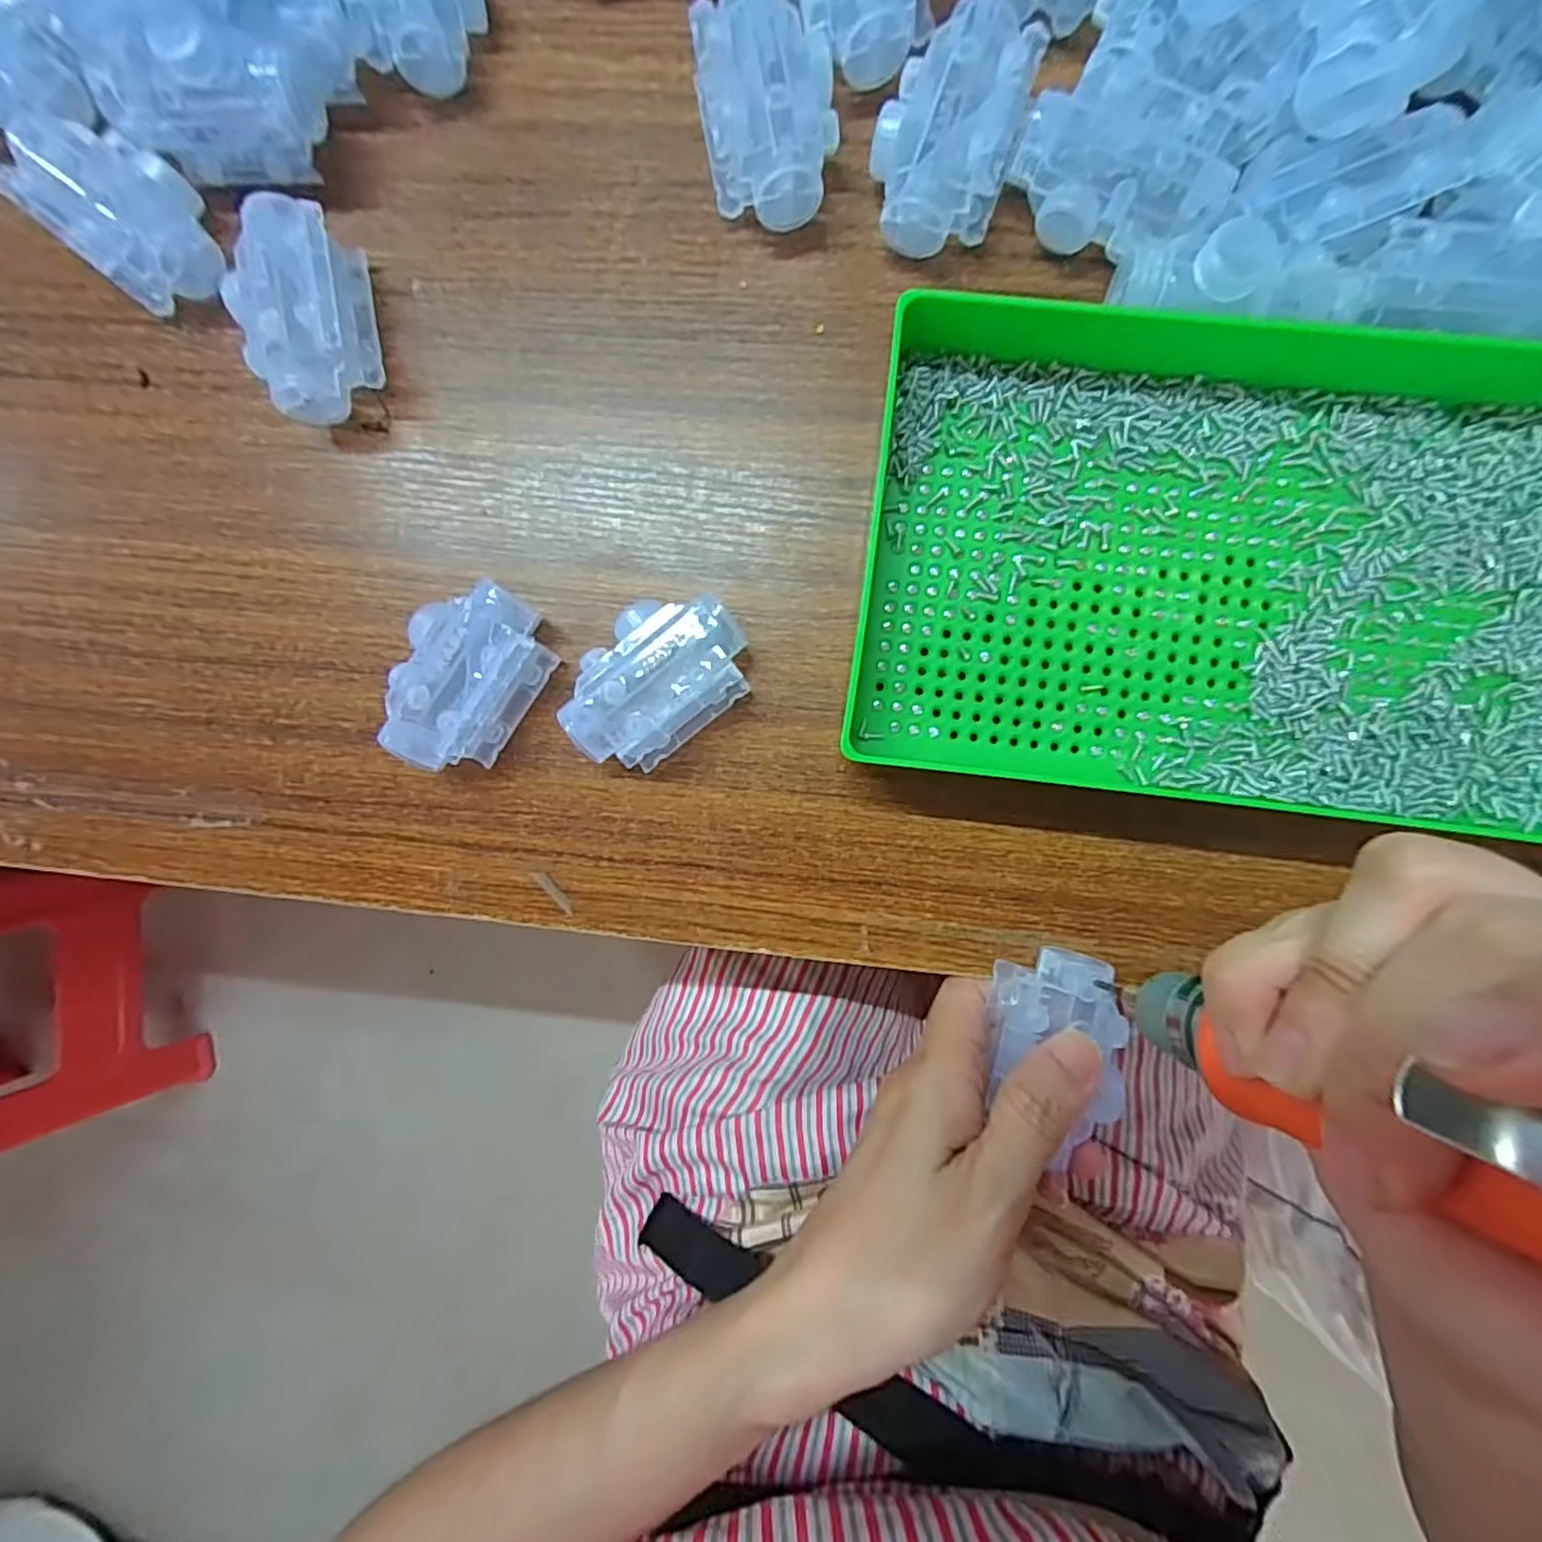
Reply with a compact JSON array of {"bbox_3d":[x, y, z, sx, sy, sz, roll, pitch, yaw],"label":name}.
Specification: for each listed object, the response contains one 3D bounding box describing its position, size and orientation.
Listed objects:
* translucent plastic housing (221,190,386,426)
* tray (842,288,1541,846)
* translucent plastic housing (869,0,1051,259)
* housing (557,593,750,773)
[{"bbox_3d":[-0.170,-0.166,0.240,0.040,0.029,0.067,-7,92,3],"label":"translucent plastic housing"},{"bbox_3d":[0.153,-0.068,0.220,0.240,0.040,0.157,7,93,3],"label":"tray"},{"bbox_3d":[0.062,-0.219,0.226,0.045,0.029,0.069,19,93,2],"label":"translucent plastic housing"},{"bbox_3d":[-0.041,-0.034,0.238,0.067,0.029,0.046,-39,90,4],"label":"housing"}]

